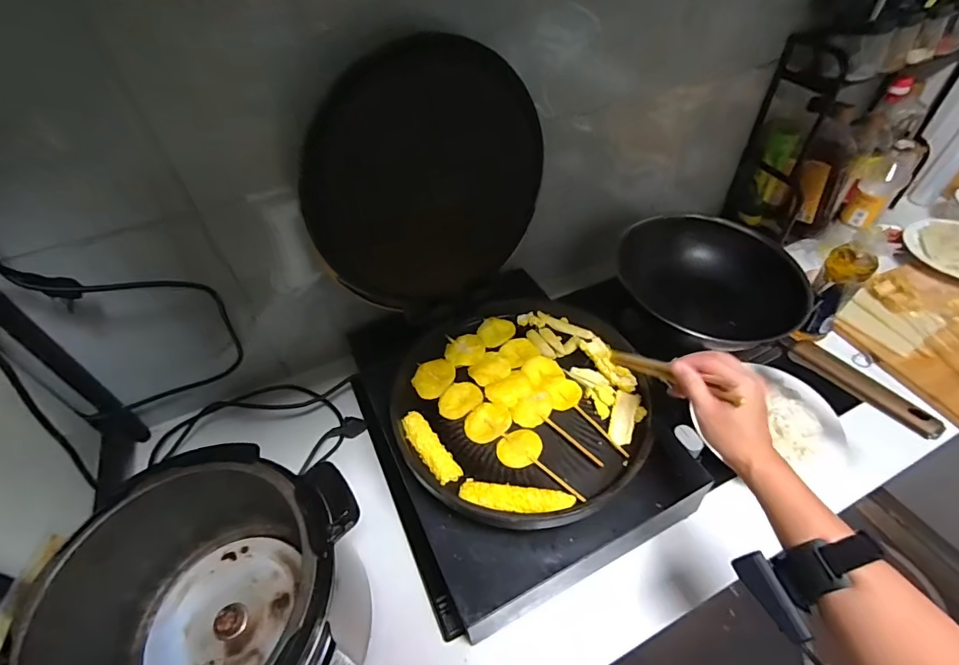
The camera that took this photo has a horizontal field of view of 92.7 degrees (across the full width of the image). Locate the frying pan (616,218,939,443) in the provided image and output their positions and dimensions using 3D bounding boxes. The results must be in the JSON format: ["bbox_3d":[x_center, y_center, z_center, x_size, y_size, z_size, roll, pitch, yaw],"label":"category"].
[{"bbox_3d":[0.467,-0.030,0.749,0.180,0.130,0.470,-27,52,-20],"label":"frying pan"}]

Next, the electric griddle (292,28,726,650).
[{"bbox_3d":[0.036,-0.013,0.536,0.337,0.375,0.442,-22,50,-16],"label":"electric griddle"}]

